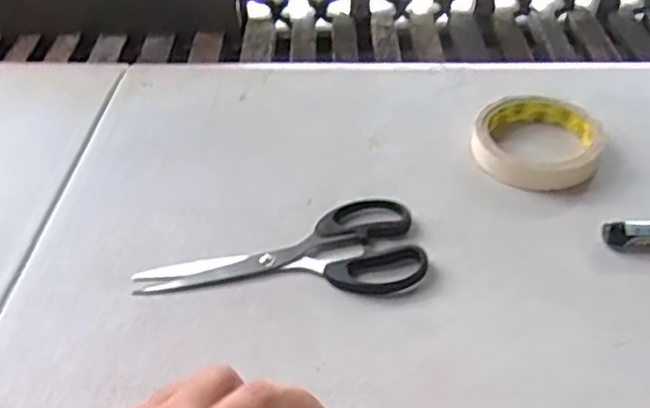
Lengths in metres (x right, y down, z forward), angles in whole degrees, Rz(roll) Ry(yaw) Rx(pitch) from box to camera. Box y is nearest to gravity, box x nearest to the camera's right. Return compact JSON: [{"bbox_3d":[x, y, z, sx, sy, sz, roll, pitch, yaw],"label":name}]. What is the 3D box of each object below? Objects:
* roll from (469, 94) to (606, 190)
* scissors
[{"bbox_3d":[0.159,-0.048,0.501,0.090,0.023,0.095,-1,42,1],"label":"roll"},{"bbox_3d":[-0.029,0.030,0.430,0.178,0.011,0.073,-4,43,-3],"label":"scissors"}]

